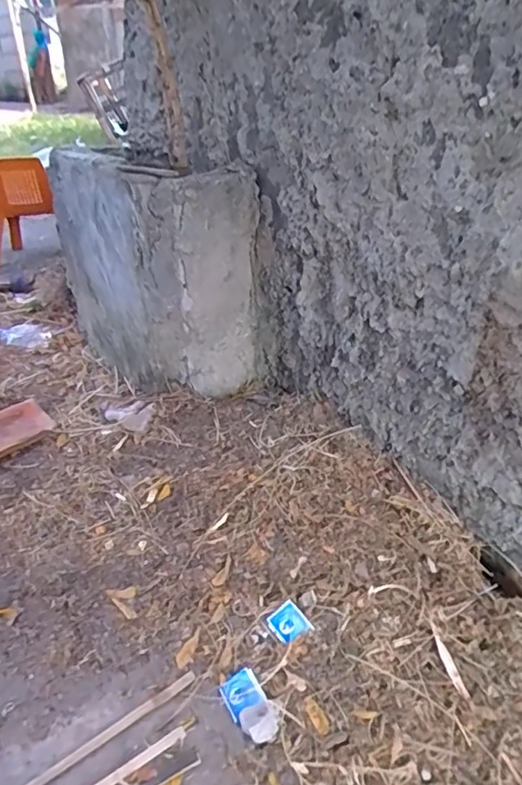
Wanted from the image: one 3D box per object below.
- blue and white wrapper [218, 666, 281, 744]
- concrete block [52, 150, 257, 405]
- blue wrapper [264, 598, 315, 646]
[{"bbox_3d":[-0.017,0.490,0.877,0.060,0.025,0.116,-17,34,-26],"label":"blue and white wrapper"},{"bbox_3d":[-0.334,-0.363,1.619,0.273,0.586,0.751,-20,35,-29],"label":"concrete block"},{"bbox_3d":[0.047,0.404,0.974,0.060,0.004,0.064,-39,51,-14],"label":"blue wrapper"}]

